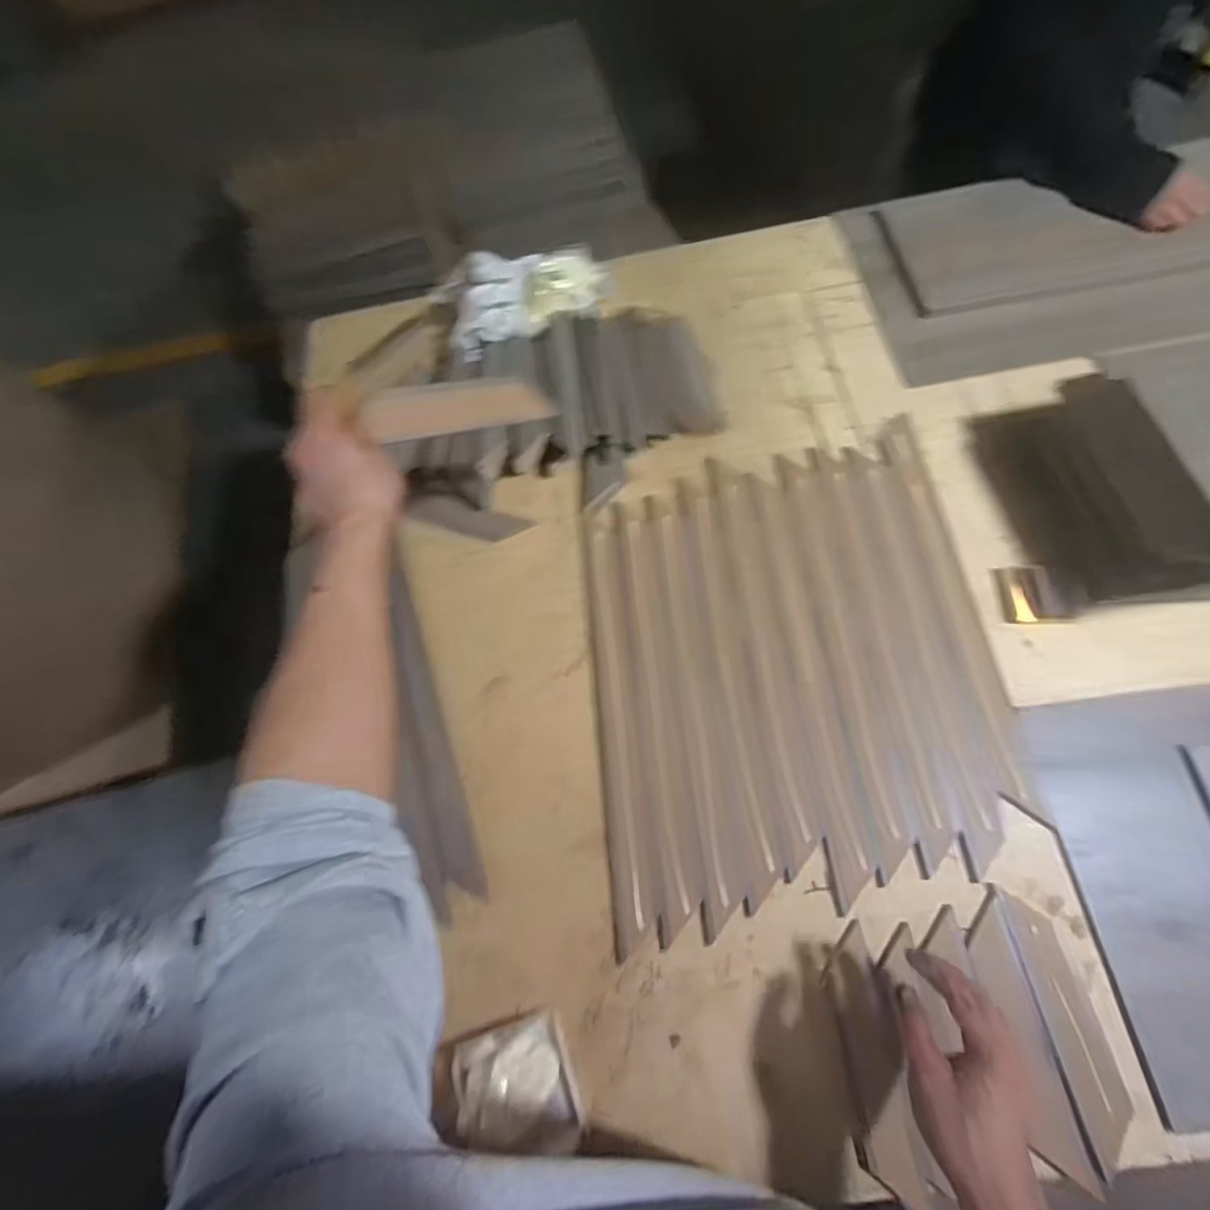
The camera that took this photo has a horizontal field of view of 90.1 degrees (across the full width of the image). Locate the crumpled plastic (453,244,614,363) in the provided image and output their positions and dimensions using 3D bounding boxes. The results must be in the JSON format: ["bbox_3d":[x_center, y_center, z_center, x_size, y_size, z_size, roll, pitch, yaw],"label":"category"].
[{"bbox_3d":[-0.115,-0.454,0.857,0.238,0.084,0.122,-17,67,0],"label":"crumpled plastic"}]

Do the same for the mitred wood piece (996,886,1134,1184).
[{"bbox_3d":[0.428,0.379,0.555,0.042,0.006,0.209,-11,67,2],"label":"mitred wood piece"}]

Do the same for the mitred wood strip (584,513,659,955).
[{"bbox_3d":[0.013,0.115,0.693,0.045,0.022,0.486,-7,67,4],"label":"mitred wood strip"}]

